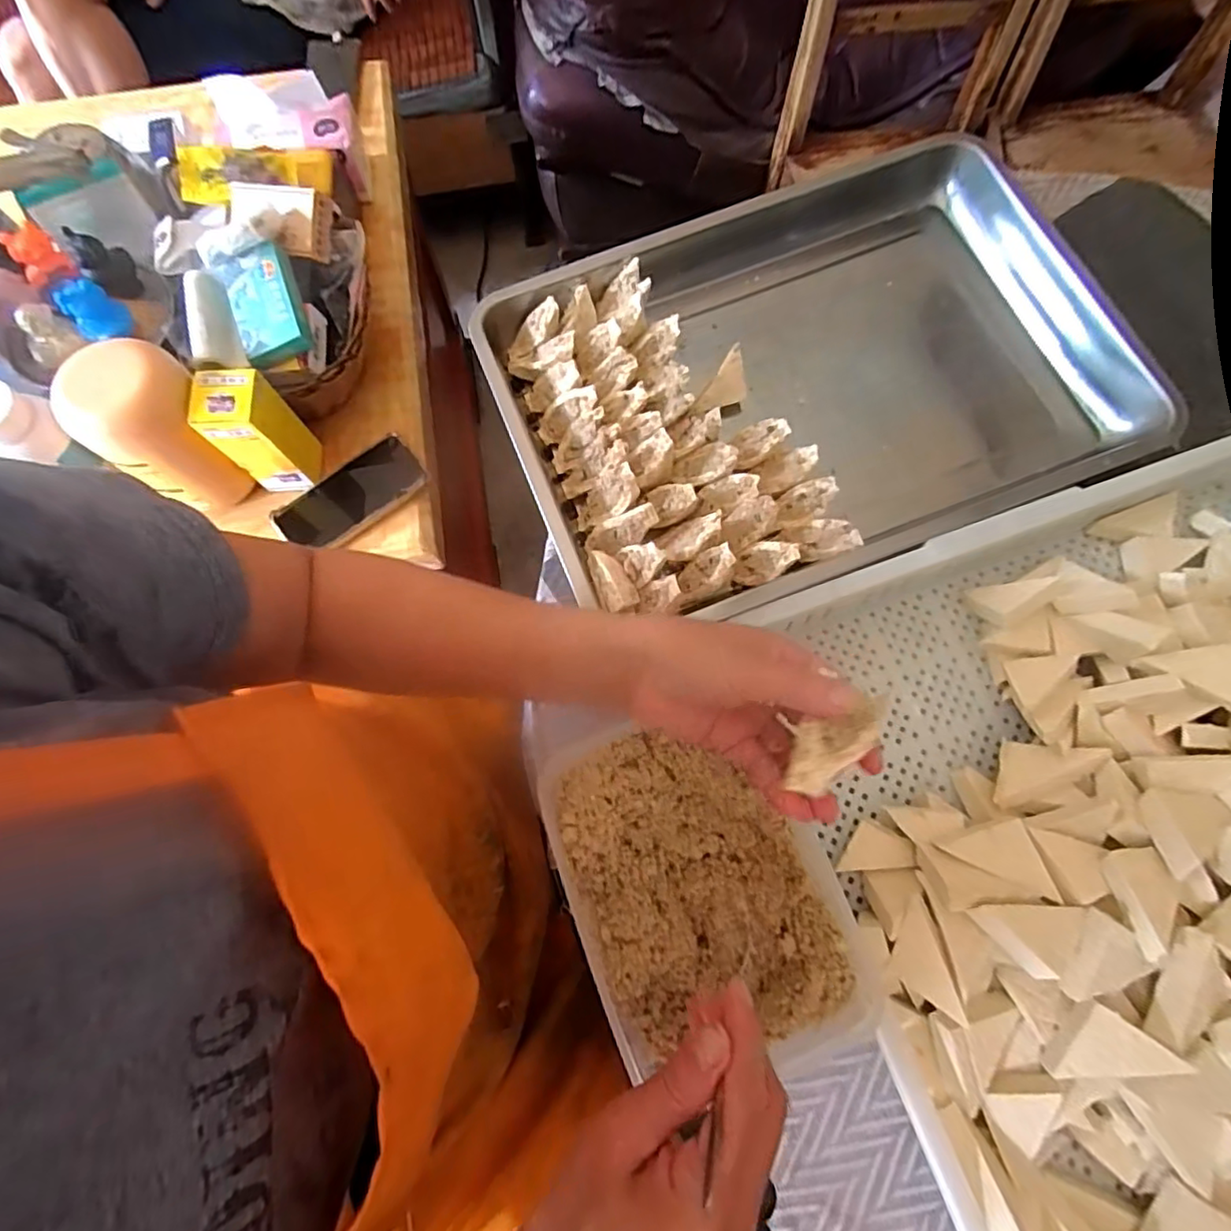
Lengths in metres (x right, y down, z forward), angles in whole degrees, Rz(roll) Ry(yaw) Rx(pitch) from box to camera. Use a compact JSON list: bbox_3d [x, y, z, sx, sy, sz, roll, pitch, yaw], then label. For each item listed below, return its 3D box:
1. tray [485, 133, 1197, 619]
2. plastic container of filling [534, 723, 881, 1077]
[{"bbox_3d":[0.165,-0.198,0.508,0.497,0.061,0.347,-22,74,-6],"label":"tray"},{"bbox_3d":[0.049,0.170,0.381,0.148,0.077,0.202,-21,74,-6],"label":"plastic container of filling"}]

